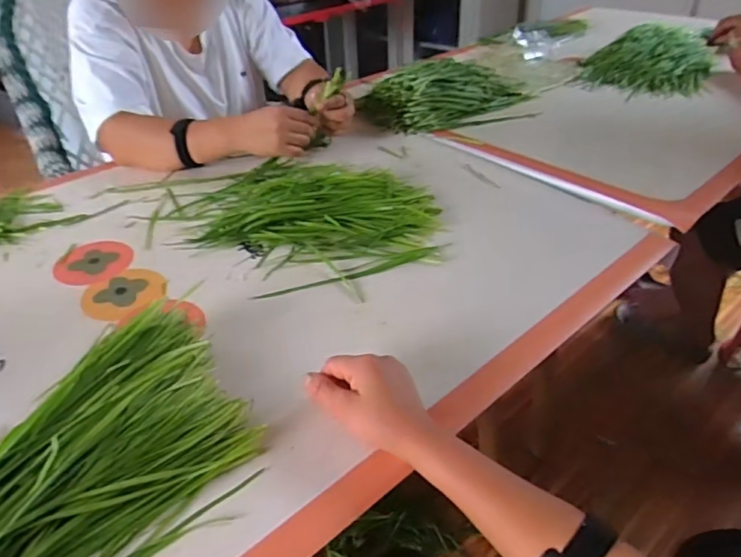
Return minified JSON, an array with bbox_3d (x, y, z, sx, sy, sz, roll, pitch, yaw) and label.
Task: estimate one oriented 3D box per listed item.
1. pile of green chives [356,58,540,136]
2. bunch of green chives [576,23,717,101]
[{"bbox_3d":[0.165,-0.363,1.087,0.338,0.062,0.180,-21,40,-23],"label":"pile of green chives"},{"bbox_3d":[0.601,-0.468,1.228,0.252,0.087,0.278,16,40,23],"label":"bunch of green chives"}]

